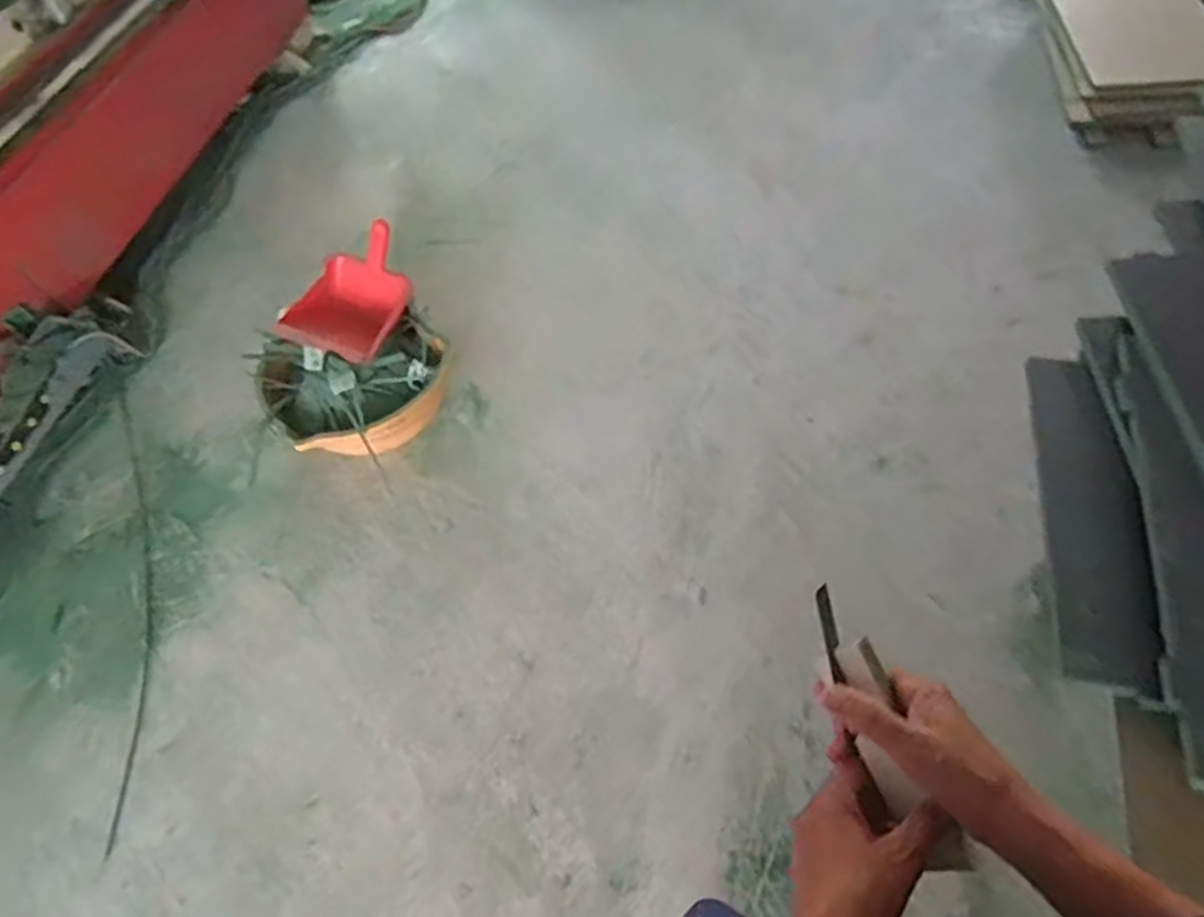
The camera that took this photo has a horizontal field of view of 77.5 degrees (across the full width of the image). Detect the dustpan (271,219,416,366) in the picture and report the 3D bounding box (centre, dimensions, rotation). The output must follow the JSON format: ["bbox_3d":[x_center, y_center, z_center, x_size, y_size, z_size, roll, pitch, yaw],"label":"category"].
[{"bbox_3d":[-0.556,-0.385,1.705,0.214,0.082,0.323,24,66,-2],"label":"dustpan"}]

